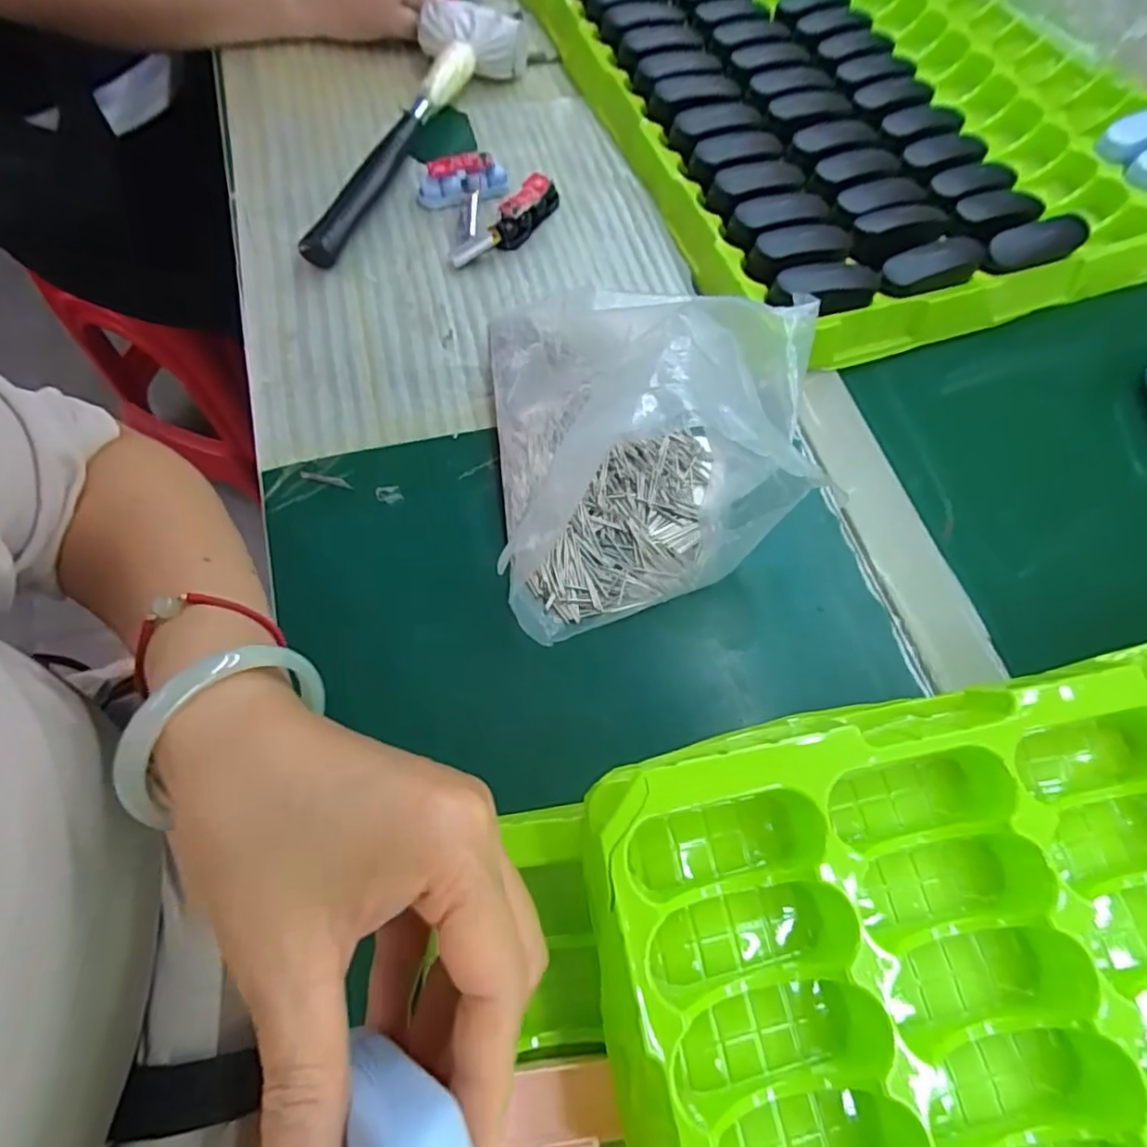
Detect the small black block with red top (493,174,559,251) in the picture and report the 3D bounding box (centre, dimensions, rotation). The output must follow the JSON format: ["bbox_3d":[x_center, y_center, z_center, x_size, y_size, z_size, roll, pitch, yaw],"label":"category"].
[{"bbox_3d":[-0.033,-0.238,0.404,0.017,0.022,0.062,28,68,10],"label":"small black block with red top"}]

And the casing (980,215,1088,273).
[{"bbox_3d":[0.285,-0.204,0.380,0.066,0.019,0.020,-13,68,-8],"label":"casing"}]

